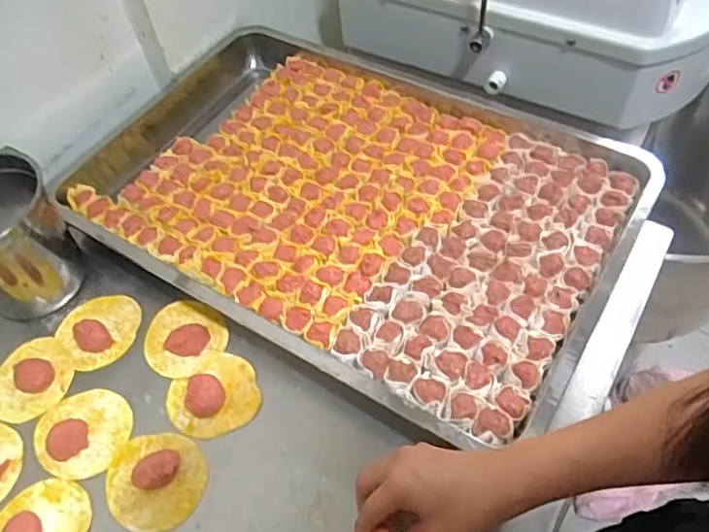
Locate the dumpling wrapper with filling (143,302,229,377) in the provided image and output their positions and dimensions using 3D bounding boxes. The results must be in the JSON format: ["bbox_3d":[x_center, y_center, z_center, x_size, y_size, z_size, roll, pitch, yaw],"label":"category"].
[{"bbox_3d":[-0.174,0.070,0.595,0.079,0.012,0.081,-2,53,3],"label":"dumpling wrapper with filling"}]

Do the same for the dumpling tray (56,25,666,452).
[{"bbox_3d":[-0.028,-0.085,0.676,0.622,0.056,0.398,26,59,21],"label":"dumpling tray"}]

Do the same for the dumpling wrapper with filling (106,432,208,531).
[{"bbox_3d":[-0.174,0.182,0.508,0.087,0.017,0.080,10,55,12],"label":"dumpling wrapper with filling"}]

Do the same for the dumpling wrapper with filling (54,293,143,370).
[{"bbox_3d":[-0.262,0.058,0.605,0.079,0.024,0.078,-34,58,-20],"label":"dumpling wrapper with filling"}]

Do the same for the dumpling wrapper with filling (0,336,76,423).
[{"bbox_3d":[-0.323,0.110,0.580,0.078,0.012,0.084,-2,53,3],"label":"dumpling wrapper with filling"}]

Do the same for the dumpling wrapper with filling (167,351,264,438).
[{"bbox_3d":[-0.133,0.120,0.552,0.082,0.014,0.075,-2,53,3],"label":"dumpling wrapper with filling"}]

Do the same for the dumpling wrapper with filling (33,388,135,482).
[{"bbox_3d":[-0.251,0.150,0.541,0.086,0.008,0.080,-2,53,3],"label":"dumpling wrapper with filling"}]

